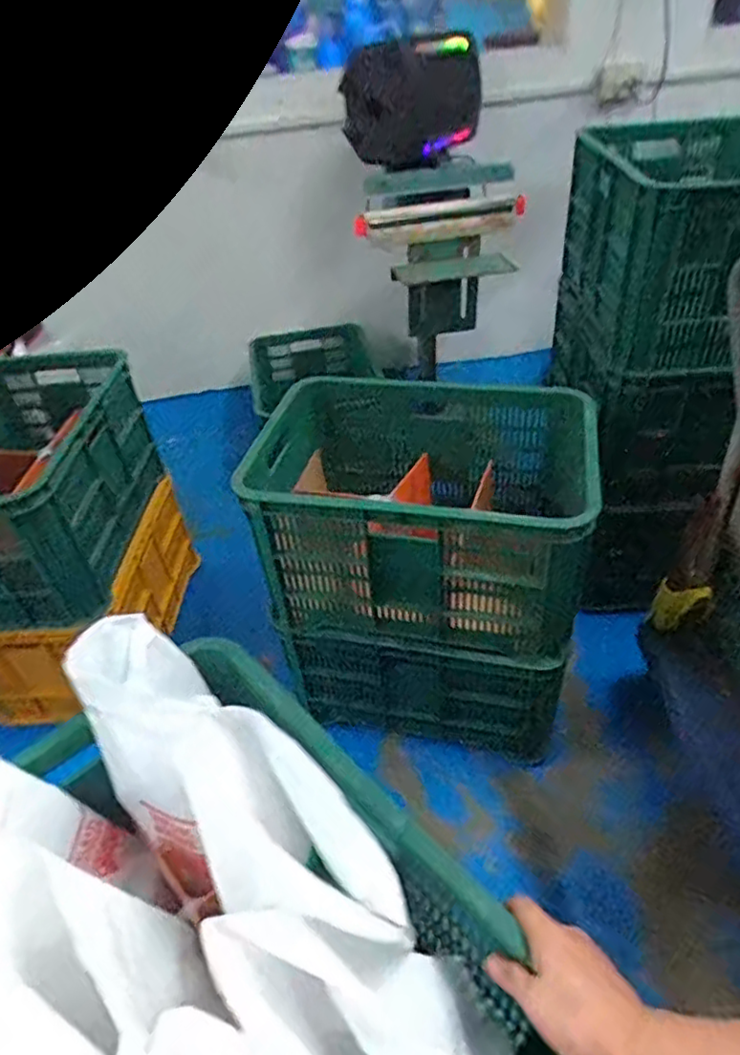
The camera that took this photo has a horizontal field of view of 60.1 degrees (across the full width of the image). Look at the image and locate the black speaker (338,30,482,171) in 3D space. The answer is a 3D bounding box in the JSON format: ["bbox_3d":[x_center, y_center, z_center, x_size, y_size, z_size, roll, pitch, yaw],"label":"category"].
[{"bbox_3d":[0.103,-1.008,1.495,0.238,0.234,0.272,19,46,21],"label":"black speaker"}]

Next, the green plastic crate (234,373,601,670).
[{"bbox_3d":[0.090,-0.038,1.086,0.497,0.312,0.365,9,41,10],"label":"green plastic crate"}]

